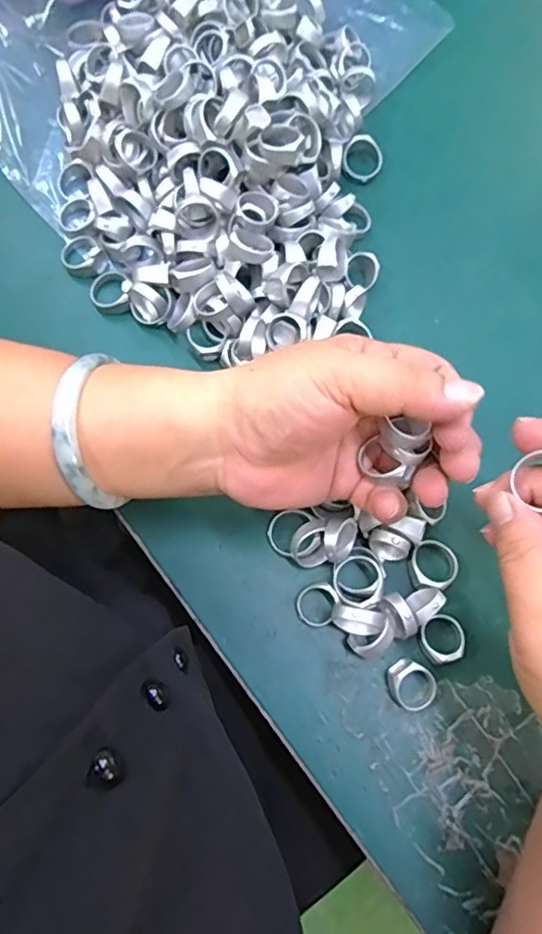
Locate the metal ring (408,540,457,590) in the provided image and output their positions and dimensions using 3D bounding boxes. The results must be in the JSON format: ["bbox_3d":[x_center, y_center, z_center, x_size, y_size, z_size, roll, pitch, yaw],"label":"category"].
[{"bbox_3d":[0.085,0.050,0.300,0.024,0.006,0.028,16,61,14],"label":"metal ring"}]

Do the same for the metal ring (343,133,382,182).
[{"bbox_3d":[0.058,-0.197,0.370,0.027,0.012,0.024,-41,79,-12],"label":"metal ring"}]

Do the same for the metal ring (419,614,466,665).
[{"bbox_3d":[0.087,0.086,0.290,0.022,0.012,0.024,0,74,-2],"label":"metal ring"}]

